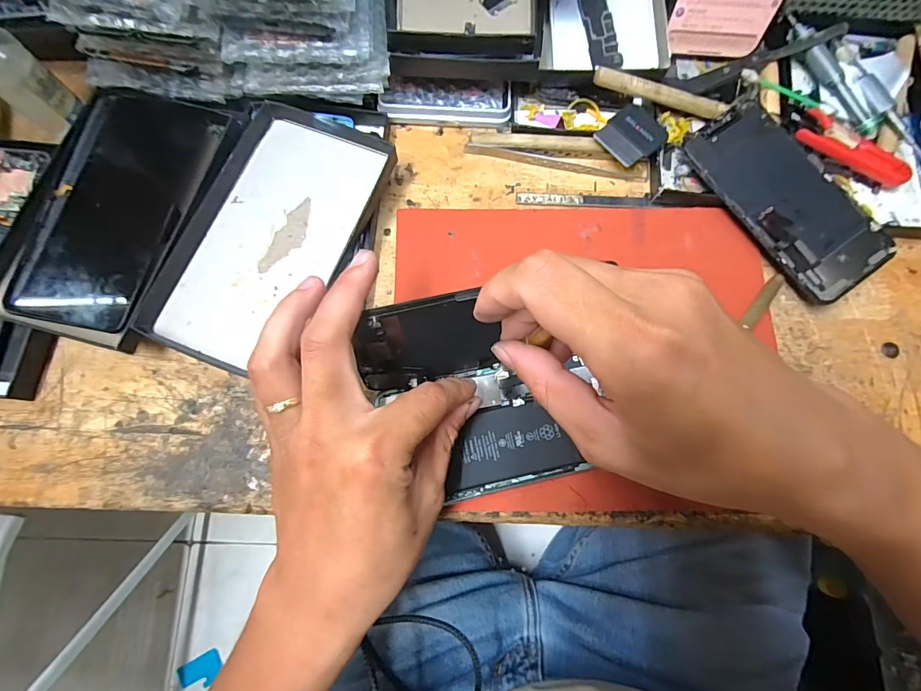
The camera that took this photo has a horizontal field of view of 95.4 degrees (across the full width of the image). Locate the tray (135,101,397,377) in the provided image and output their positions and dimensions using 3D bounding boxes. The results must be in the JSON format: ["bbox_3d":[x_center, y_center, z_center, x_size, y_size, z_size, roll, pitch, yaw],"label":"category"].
[{"bbox_3d":[-0.123,-0.071,0.279,0.101,0.030,0.175,25,78,5],"label":"tray"}]

